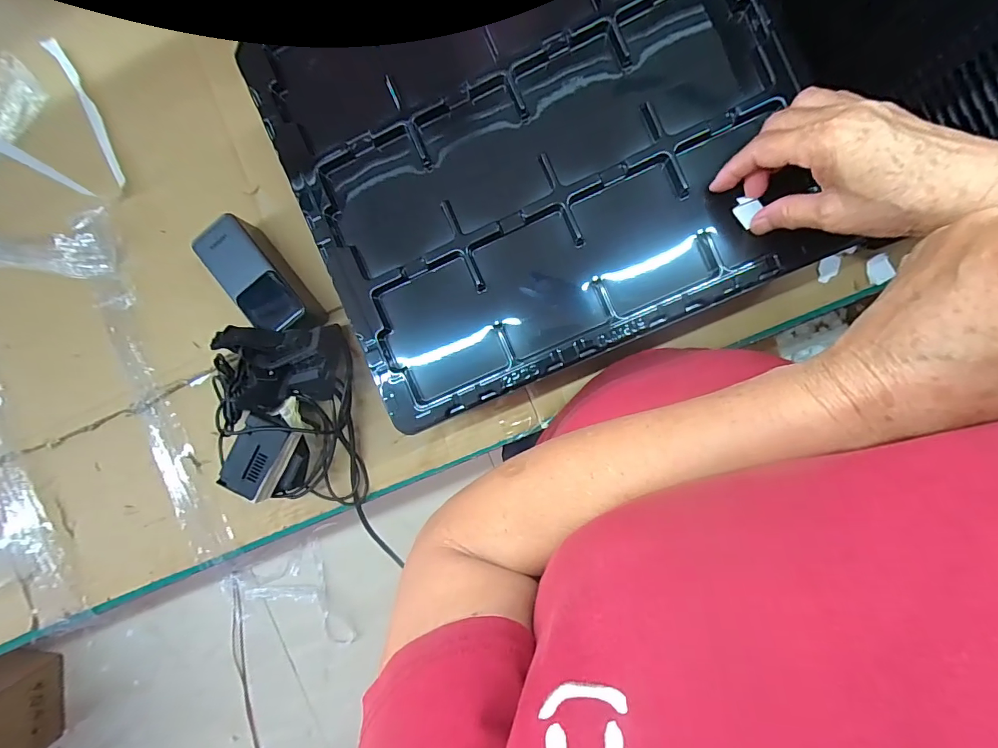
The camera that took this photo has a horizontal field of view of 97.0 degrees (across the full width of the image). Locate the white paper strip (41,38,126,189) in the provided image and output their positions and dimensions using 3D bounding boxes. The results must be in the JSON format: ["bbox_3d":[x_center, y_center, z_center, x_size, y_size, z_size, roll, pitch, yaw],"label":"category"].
[{"bbox_3d":[-0.437,-0.280,0.471,0.017,0.014,0.162,-27,91,6],"label":"white paper strip"}]

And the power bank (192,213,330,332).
[{"bbox_3d":[-0.240,-0.093,0.450,0.054,0.054,0.130,-37,90,6],"label":"power bank"}]

